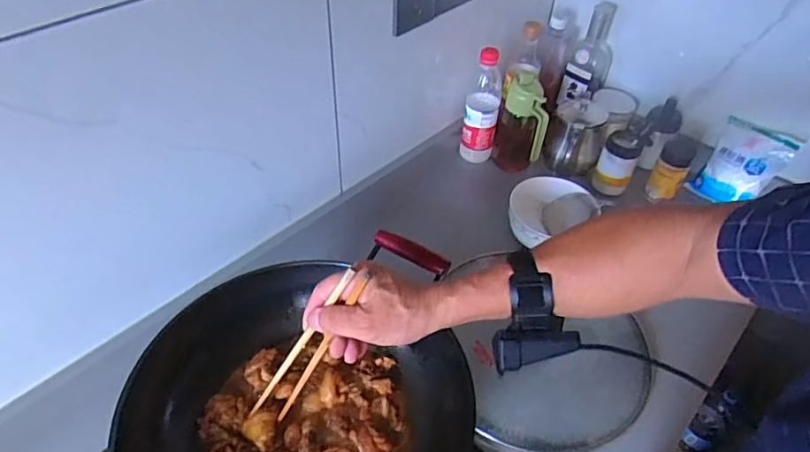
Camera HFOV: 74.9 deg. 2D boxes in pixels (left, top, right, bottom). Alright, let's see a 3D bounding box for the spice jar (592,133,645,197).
[{"bbox_3d":[0.390,-0.115,0.975,0.063,0.101,0.061,23,49,18],"label":"spice jar"}]

